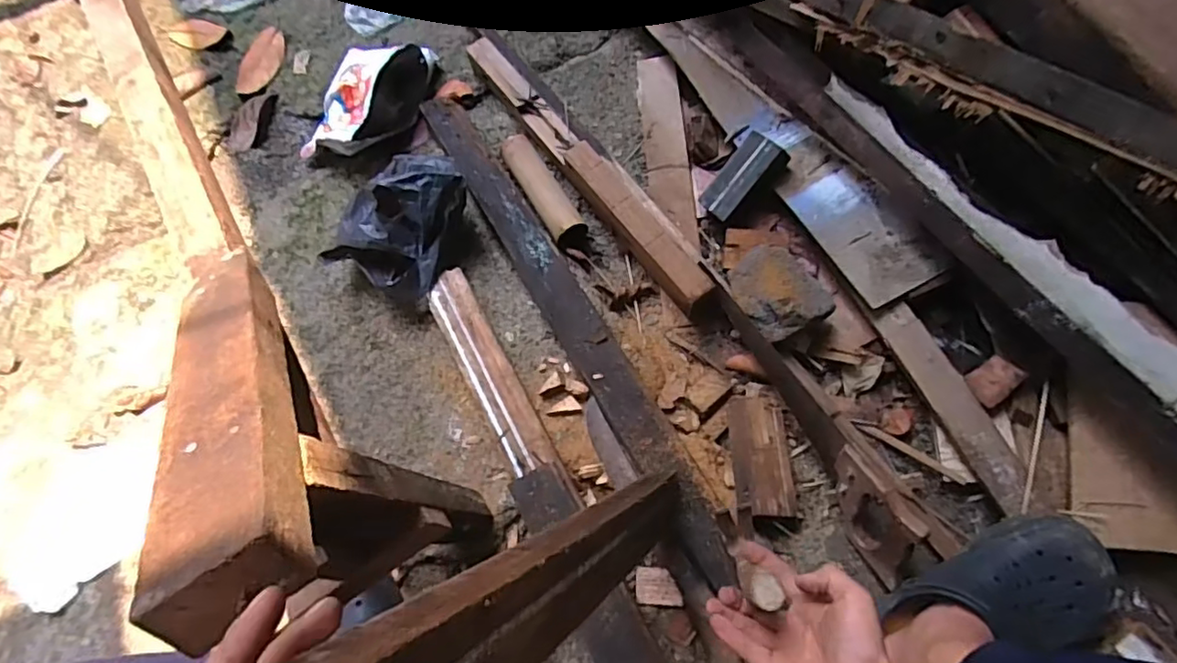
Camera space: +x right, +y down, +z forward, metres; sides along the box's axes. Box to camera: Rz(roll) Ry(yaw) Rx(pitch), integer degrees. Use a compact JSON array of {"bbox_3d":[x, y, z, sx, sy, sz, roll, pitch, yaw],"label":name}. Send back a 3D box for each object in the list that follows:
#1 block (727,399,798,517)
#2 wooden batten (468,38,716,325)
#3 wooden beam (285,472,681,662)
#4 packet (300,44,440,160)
[{"bbox_3d":[0.208,0.148,0.735,0.069,0.045,0.146,-1,71,4],"label":"block"},{"bbox_3d":[-0.003,-0.245,0.875,0.071,0.059,0.542,-34,72,-8],"label":"wooden batten"},{"bbox_3d":[-0.015,0.160,0.402,0.044,0.483,0.066,-45,71,14],"label":"wooden beam"},{"bbox_3d":[-0.348,-0.366,0.937,0.160,0.107,0.205,9,72,7],"label":"packet"}]

